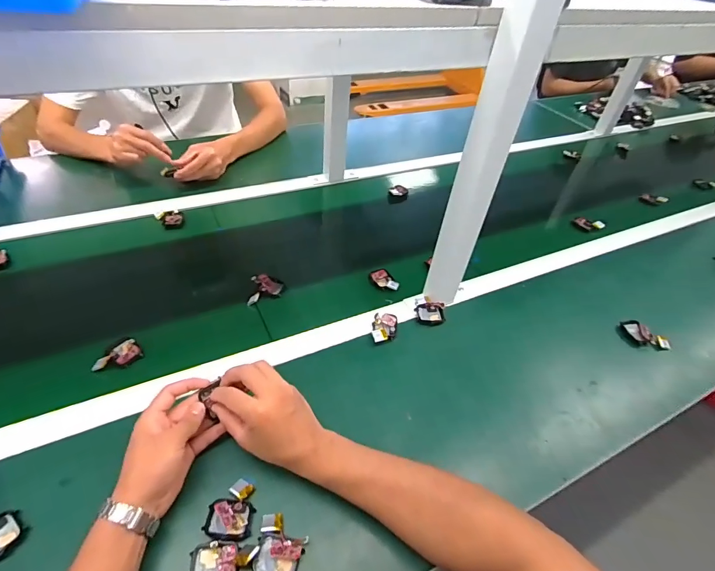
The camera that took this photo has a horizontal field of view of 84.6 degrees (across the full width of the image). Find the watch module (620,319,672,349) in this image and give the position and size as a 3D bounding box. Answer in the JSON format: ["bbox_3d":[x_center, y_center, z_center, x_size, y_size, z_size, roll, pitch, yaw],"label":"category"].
[{"bbox_3d":[0.477,0.084,0.652,0.074,0.019,0.033,37,52,27],"label":"watch module"}]

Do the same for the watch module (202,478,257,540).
[{"bbox_3d":[-0.135,0.240,0.423,0.046,0.018,0.057,5,44,-2],"label":"watch module"}]

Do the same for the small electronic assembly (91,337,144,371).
[{"bbox_3d":[-0.337,0.096,0.548,0.060,0.009,0.044,-26,53,-29],"label":"small electronic assembly"}]

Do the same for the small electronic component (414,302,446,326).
[{"bbox_3d":[0.121,0.045,0.646,0.046,0.017,0.041,4,44,-3],"label":"small electronic component"}]

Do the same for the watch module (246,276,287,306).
[{"bbox_3d":[-0.154,0.002,0.657,0.065,0.030,0.033,-15,49,-21],"label":"watch module"}]

